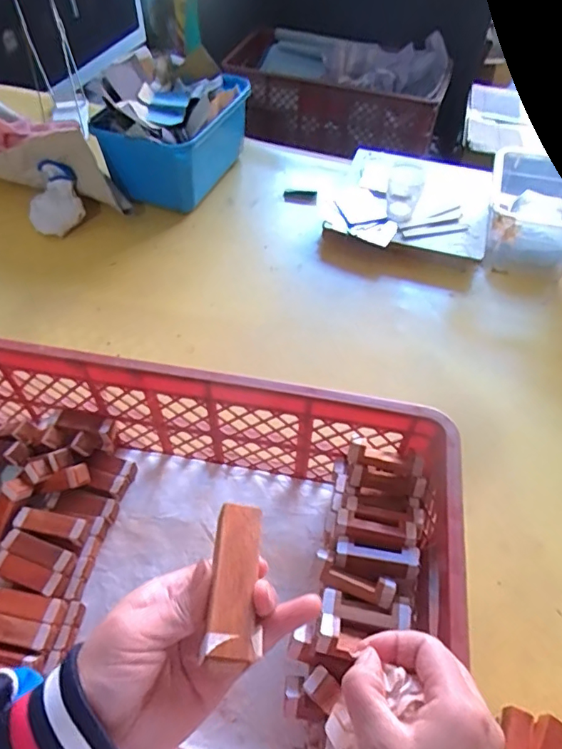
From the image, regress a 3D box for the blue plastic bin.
[{"bbox_3d":[-0.209,-0.484,1.042,0.200,0.156,0.301,19,54,13],"label":"blue plastic bin"}]

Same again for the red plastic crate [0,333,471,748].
[{"bbox_3d":[-0.167,0.166,0.514,0.646,0.193,0.314,7,53,5],"label":"red plastic crate"}]

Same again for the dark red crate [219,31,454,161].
[{"bbox_3d":[0.154,-0.876,1.545,0.651,0.244,0.280,12,53,8],"label":"dark red crate"}]

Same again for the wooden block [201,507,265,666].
[{"bbox_3d":[-0.023,0.101,0.253,0.022,0.009,0.075,2,48,2],"label":"wooden block"}]

